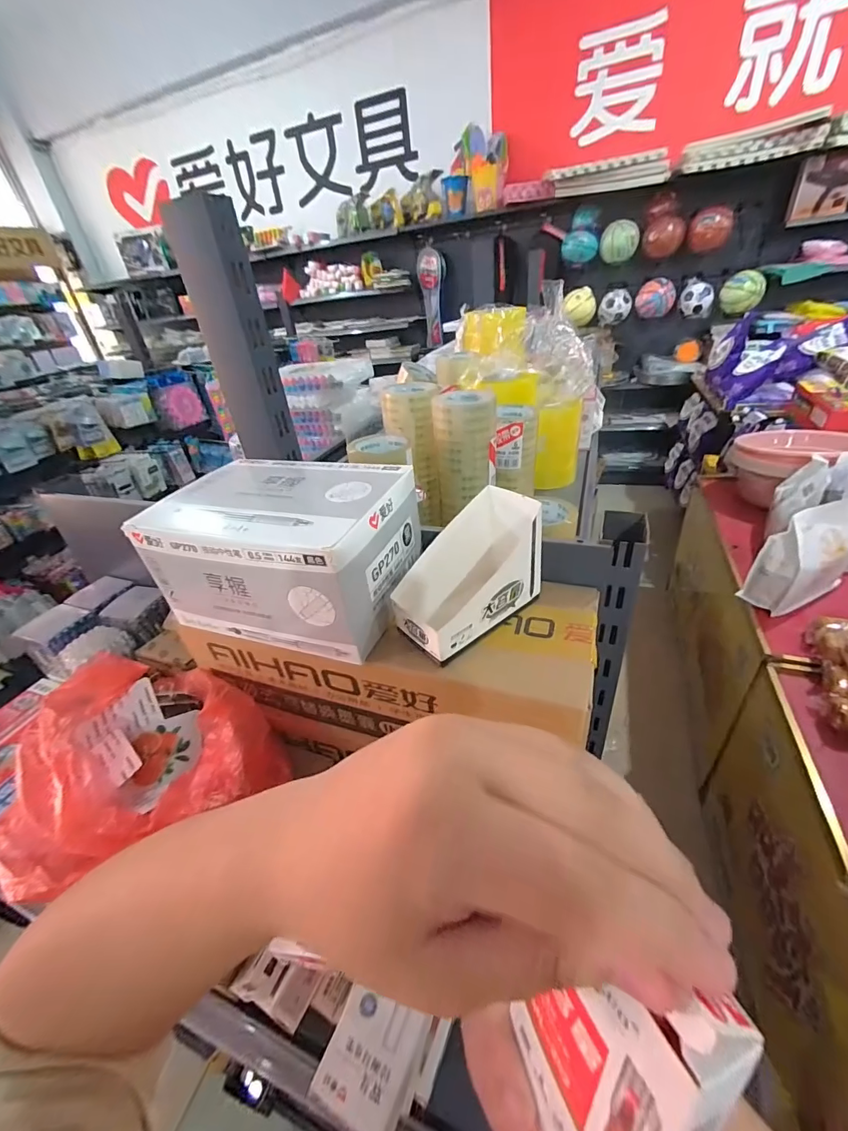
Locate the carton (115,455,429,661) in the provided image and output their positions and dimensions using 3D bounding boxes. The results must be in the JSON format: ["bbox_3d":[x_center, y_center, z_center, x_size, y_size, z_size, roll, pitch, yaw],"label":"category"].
[{"bbox_3d":[-0.128,-0.019,0.411,0.209,0.118,0.152,6,36,19],"label":"carton"}]

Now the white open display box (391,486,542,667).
[{"bbox_3d":[0.036,0.004,0.373,0.132,0.094,0.080,-28,39,-27],"label":"white open display box"}]

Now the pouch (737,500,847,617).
[{"bbox_3d":[1.111,-0.039,1.207,0.365,0.275,0.116,-22,36,-19],"label":"pouch"}]

